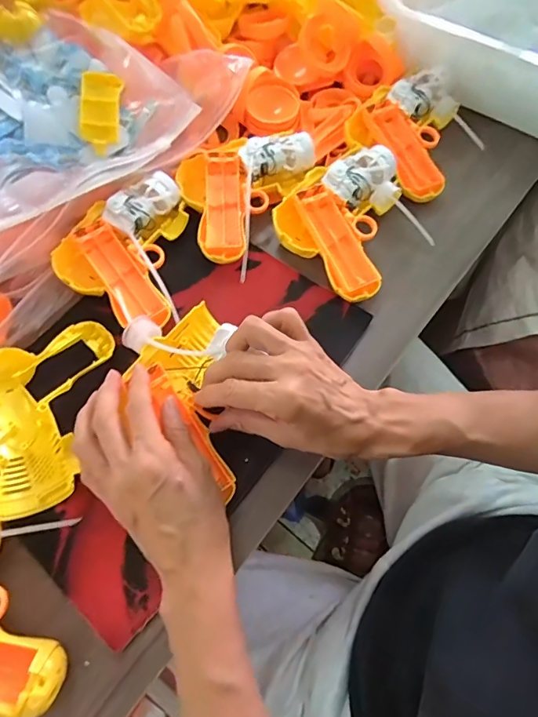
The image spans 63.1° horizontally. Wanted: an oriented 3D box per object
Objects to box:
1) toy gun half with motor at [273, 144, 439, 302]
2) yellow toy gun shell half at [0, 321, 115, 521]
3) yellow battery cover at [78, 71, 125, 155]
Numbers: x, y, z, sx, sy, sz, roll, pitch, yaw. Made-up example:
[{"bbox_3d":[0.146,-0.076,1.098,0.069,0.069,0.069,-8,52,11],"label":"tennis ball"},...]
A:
[{"bbox_3d":[0.082,-0.135,0.422,0.136,0.042,0.131,-43,73,-16],"label":"toy gun half with motor"},{"bbox_3d":[-0.195,0.042,0.353,0.103,0.034,0.157,3,67,2],"label":"yellow toy gun shell half"},{"bbox_3d":[-0.154,-0.227,0.400,0.035,0.012,0.069,7,87,-11],"label":"yellow battery cover"}]

